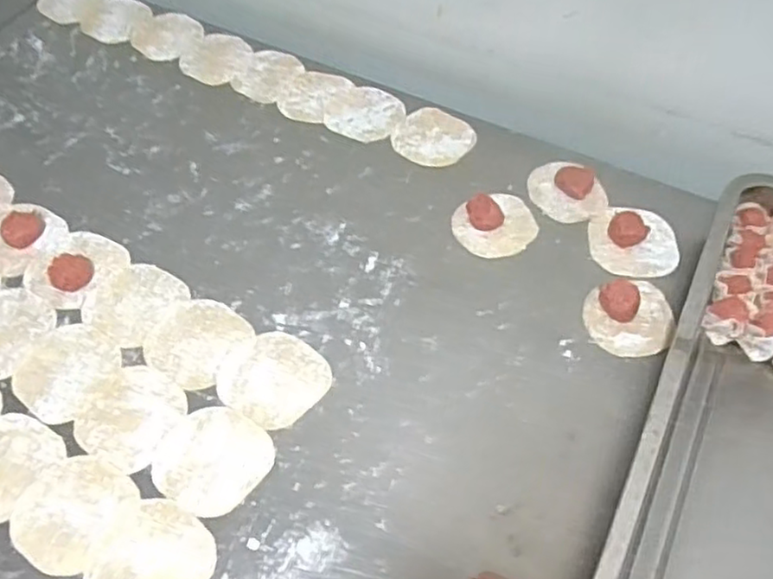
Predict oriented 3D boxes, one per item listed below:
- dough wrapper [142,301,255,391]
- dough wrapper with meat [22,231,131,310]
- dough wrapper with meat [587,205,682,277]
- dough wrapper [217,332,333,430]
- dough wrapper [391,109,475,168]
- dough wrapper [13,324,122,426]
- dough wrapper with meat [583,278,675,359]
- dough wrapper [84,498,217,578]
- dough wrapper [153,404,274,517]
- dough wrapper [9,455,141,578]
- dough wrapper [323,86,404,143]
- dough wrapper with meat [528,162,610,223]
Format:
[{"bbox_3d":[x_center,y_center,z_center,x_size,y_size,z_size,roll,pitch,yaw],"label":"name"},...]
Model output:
[{"bbox_3d":[-0.164,0.043,0.582,0.076,0.004,0.080,24,58,15],"label":"dough wrapper"},{"bbox_3d":[-0.284,-0.024,0.615,0.074,0.019,0.080,29,59,17],"label":"dough wrapper with meat"},{"bbox_3d":[0.236,-0.050,0.641,0.082,0.020,0.078,1,55,-1],"label":"dough wrapper with meat"},{"bbox_3d":[-0.093,0.073,0.561,0.080,0.004,0.079,39,63,23],"label":"dough wrapper"},{"bbox_3d":[0.050,-0.163,0.728,0.078,0.004,0.080,29,59,17],"label":"dough wrapper"},{"bbox_3d":[-0.268,0.064,0.565,0.077,0.004,0.084,27,59,16],"label":"dough wrapper"},{"bbox_3d":[0.216,0.023,0.594,0.079,0.020,0.072,-11,56,-9],"label":"dough wrapper with meat"},{"bbox_3d":[-0.166,0.192,0.479,0.078,0.004,0.079,34,61,20],"label":"dough wrapper"},{"bbox_3d":[-0.134,0.130,0.522,0.081,0.004,0.081,32,60,19],"label":"dough wrapper"},{"bbox_3d":[-0.233,0.163,0.501,0.074,0.004,0.080,23,58,14],"label":"dough wrapper"},{"bbox_3d":[-0.023,-0.196,0.750,0.081,0.006,0.083,22,57,13],"label":"dough wrapper"},{"bbox_3d":[0.178,-0.101,0.675,0.078,0.022,0.065,35,61,21],"label":"dough wrapper with meat"}]

